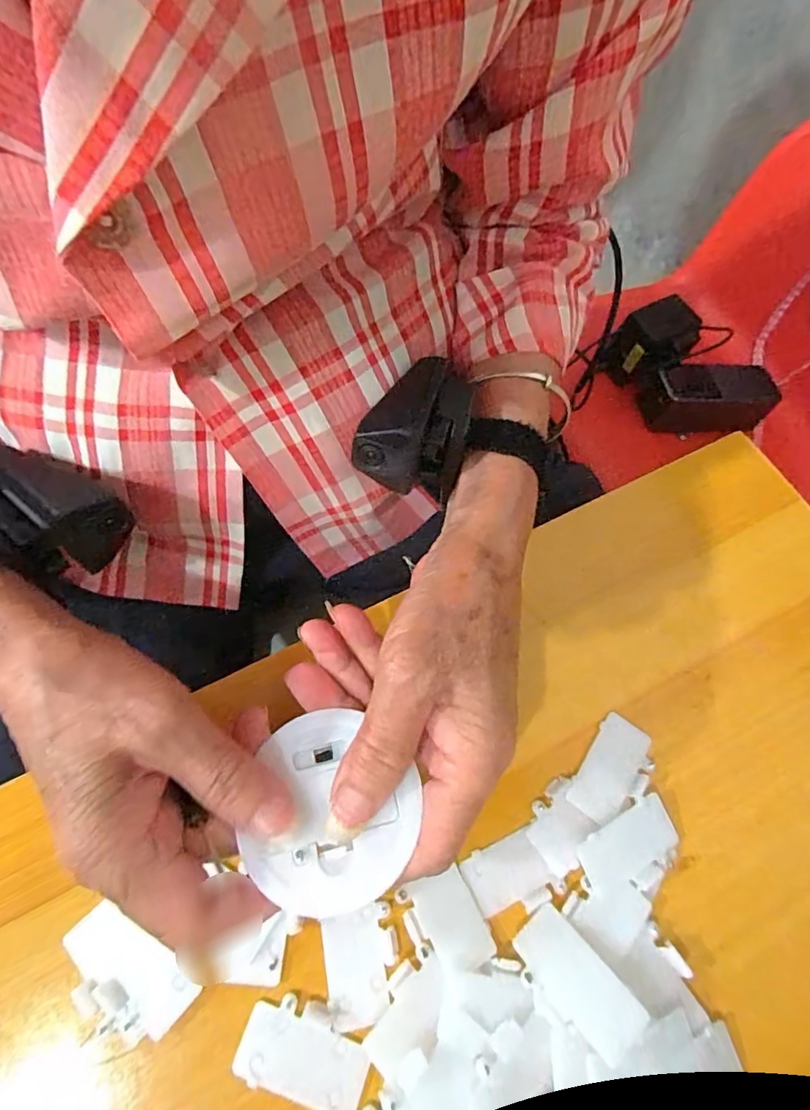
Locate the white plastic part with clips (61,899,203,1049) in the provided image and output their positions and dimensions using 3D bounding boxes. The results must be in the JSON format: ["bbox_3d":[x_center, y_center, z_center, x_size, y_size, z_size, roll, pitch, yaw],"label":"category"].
[{"bbox_3d":[-0.108,0.161,0.205,0.053,0.005,0.028,35,68,8],"label":"white plastic part with clips"}]

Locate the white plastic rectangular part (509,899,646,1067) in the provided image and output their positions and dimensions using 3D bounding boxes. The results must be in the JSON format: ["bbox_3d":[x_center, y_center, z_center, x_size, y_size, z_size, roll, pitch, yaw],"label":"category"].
[{"bbox_3d":[0.065,0.160,0.203,0.023,0.004,0.047,-36,45,-18],"label":"white plastic rectangular part"}]

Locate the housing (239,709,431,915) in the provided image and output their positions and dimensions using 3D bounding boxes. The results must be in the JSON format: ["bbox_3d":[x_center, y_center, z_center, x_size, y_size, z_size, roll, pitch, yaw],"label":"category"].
[{"bbox_3d":[-0.026,0.092,0.196,0.059,0.012,0.065,9,64,1],"label":"housing"}]

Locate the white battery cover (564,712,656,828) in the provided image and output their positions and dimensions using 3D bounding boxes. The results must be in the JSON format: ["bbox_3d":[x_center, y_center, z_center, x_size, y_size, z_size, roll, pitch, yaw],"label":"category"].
[{"bbox_3d":[0.096,0.099,0.247,0.027,0.004,0.047,37,68,9],"label":"white battery cover"}]

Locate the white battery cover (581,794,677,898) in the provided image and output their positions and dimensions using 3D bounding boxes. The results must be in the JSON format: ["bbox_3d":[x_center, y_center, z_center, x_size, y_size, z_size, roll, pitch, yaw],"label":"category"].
[{"bbox_3d":[0.097,0.127,0.232,0.048,0.008,0.026,-26,73,-16],"label":"white battery cover"}]

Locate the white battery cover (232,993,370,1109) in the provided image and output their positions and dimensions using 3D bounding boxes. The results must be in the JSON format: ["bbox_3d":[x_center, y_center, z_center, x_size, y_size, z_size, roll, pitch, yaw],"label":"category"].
[{"bbox_3d":[-0.037,0.185,0.199,0.047,0.004,0.028,19,67,2],"label":"white battery cover"}]

